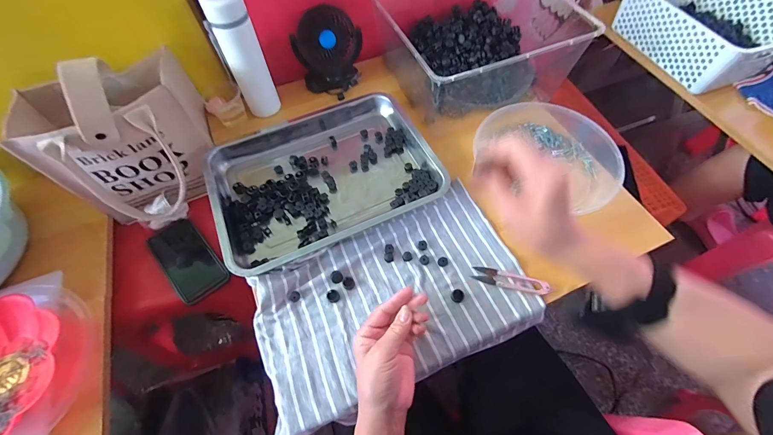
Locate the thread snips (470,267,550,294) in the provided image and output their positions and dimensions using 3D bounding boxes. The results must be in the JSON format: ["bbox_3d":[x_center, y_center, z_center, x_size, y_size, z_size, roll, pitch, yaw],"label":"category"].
[{"bbox_3d":[0.173,0.088,0.464,0.100,0.009,0.023,14,63,9],"label":"thread snips"}]

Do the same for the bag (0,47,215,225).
[{"bbox_3d":[-0.421,-0.120,0.534,0.225,0.231,0.216,-16,62,-7],"label":"bag"}]

